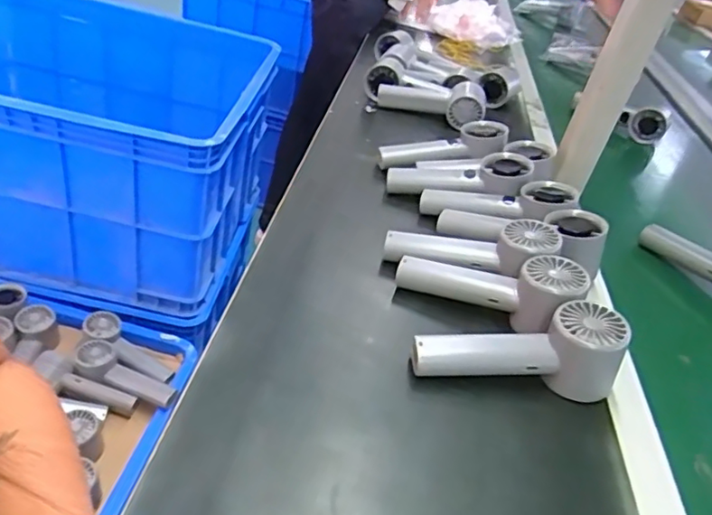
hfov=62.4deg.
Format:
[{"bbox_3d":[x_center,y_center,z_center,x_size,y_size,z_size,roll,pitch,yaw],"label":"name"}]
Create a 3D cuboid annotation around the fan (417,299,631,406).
[{"bbox_3d":[0.124,0.066,0.449,0.158,0.058,0.051,7,35,0],"label":"fan"}]

